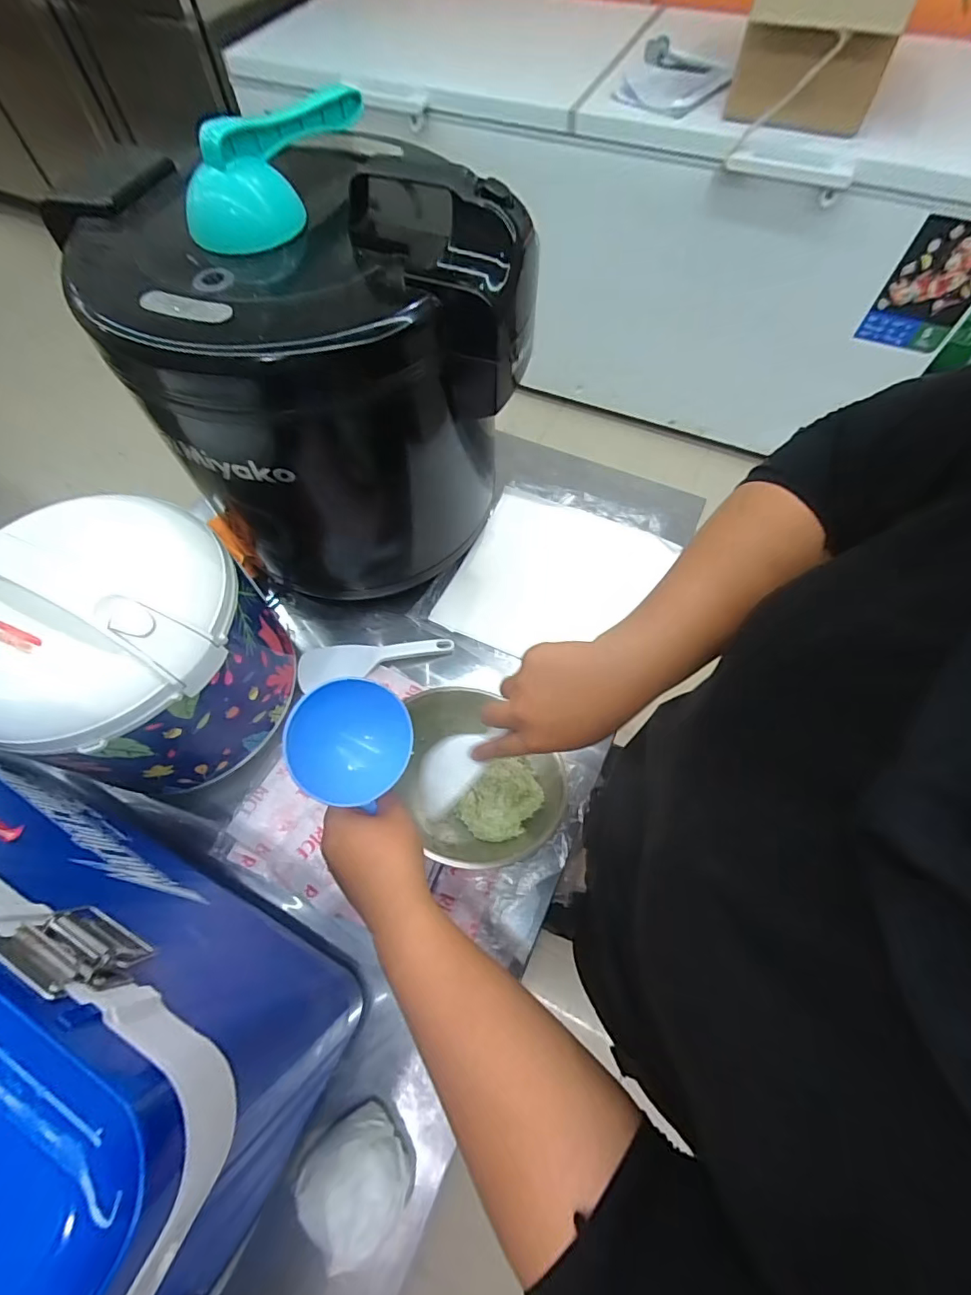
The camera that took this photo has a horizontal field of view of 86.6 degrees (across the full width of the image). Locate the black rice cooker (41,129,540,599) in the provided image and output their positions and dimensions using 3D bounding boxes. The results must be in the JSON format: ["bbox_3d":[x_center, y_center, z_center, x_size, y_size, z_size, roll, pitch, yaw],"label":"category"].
[{"bbox_3d":[-0.166,-0.269,0.562,0.315,0.377,0.307,-30,69,-12],"label":"black rice cooker"}]

